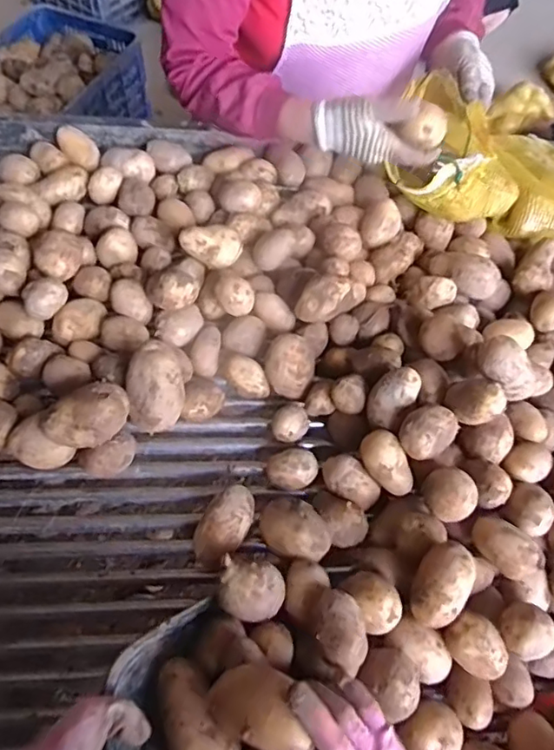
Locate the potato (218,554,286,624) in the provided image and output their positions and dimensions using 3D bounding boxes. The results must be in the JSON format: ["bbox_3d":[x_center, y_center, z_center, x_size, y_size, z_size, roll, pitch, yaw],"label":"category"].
[{"bbox_3d":[-0.025,0.215,0.552,0.061,0.056,0.055,15,61,6],"label":"potato"}]

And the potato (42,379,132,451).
[{"bbox_3d":[-0.210,0.050,0.625,0.090,0.057,0.058,-24,64,-15],"label":"potato"}]

